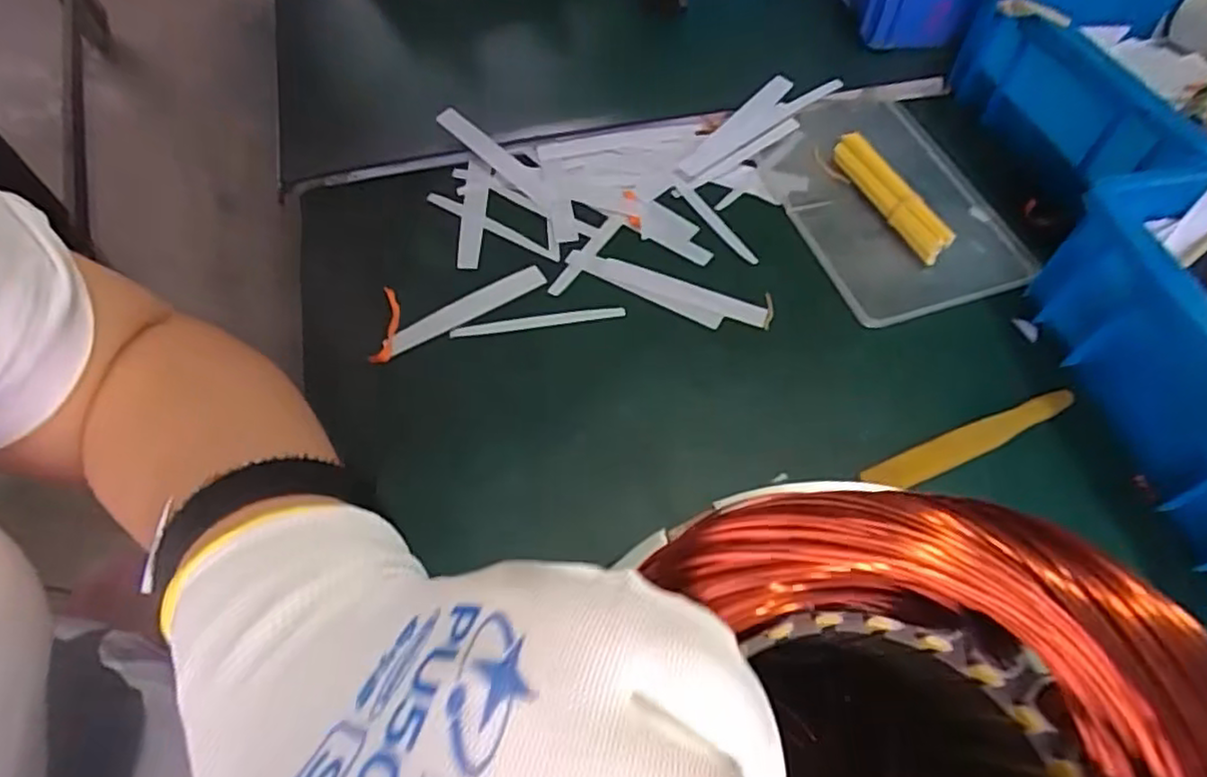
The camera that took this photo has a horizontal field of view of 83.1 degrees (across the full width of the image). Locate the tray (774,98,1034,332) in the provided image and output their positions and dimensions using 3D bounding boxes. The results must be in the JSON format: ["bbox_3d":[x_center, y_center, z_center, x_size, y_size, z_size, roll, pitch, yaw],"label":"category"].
[{"bbox_3d":[0.178,-0.125,0.424,0.128,0.021,0.174,-16,60,-10],"label":"tray"}]

